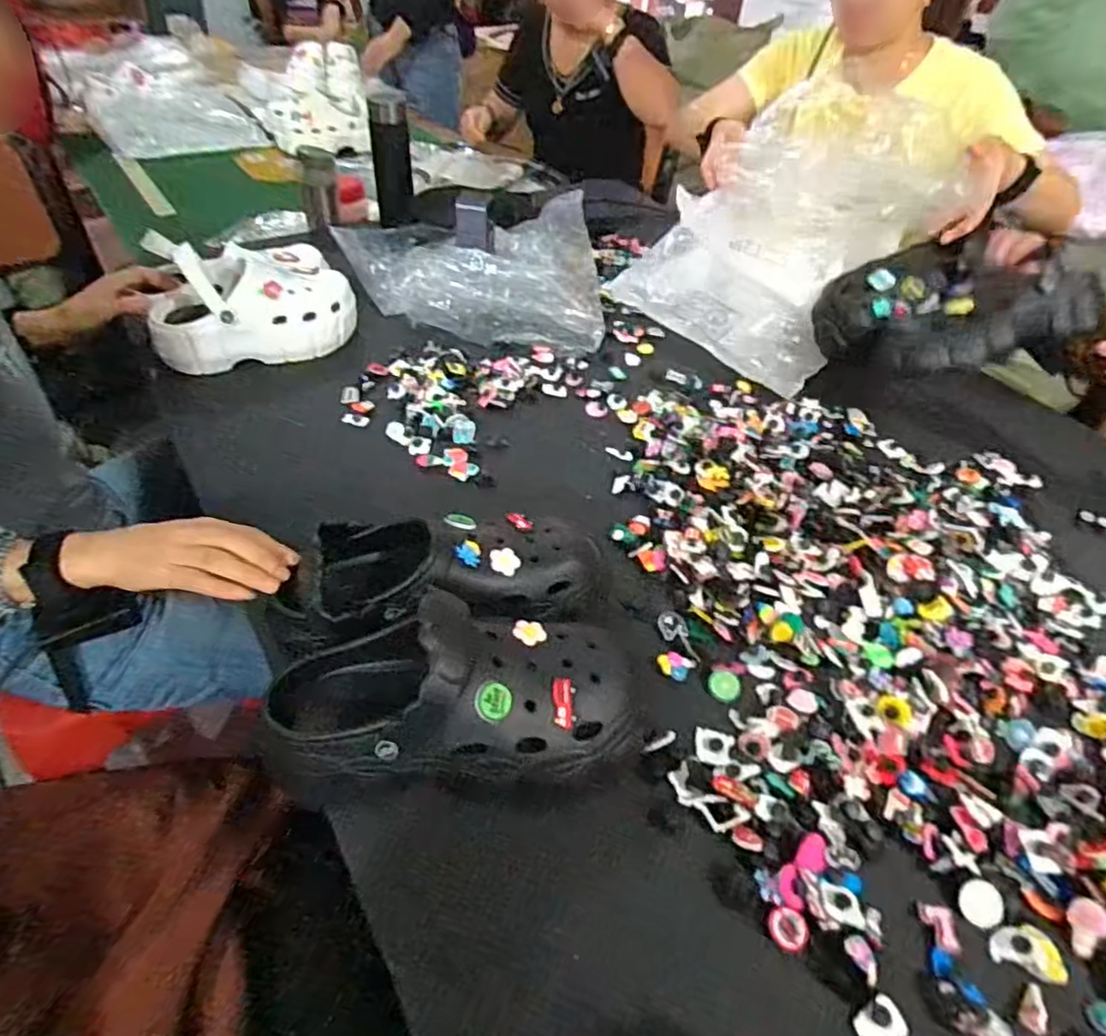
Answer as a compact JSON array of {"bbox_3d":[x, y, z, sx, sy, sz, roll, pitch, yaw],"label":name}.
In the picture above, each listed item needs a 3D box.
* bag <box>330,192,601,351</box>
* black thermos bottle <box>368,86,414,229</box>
[{"bbox_3d":[-0.126,-0.377,0.988,0.402,0.091,0.316,2,45,-3],"label":"bag"},{"bbox_3d":[-0.266,-0.591,1.097,0.062,0.185,0.050,-4,46,-9],"label":"black thermos bottle"}]

